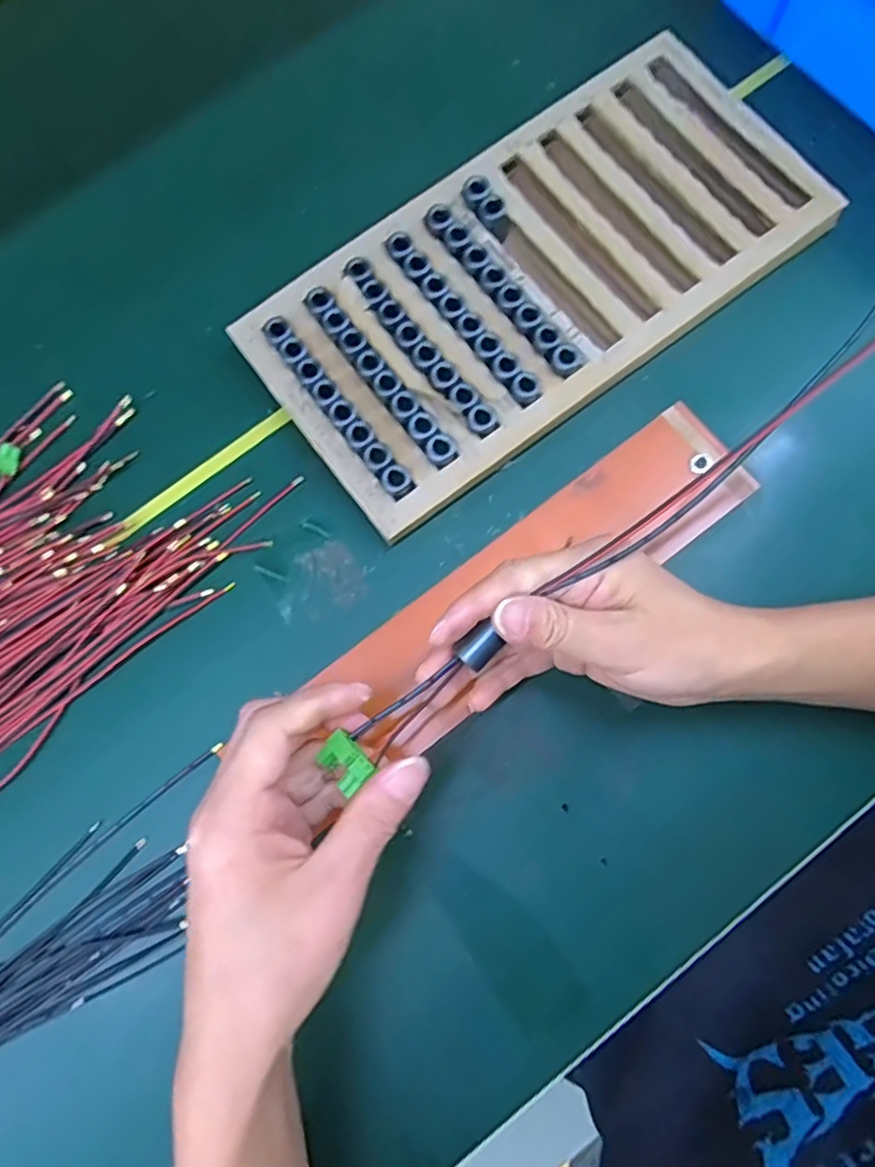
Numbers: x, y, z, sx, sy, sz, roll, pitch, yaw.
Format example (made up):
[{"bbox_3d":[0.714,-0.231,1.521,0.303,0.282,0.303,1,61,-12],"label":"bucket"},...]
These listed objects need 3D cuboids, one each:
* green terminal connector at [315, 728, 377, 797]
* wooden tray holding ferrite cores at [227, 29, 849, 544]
[{"bbox_3d":[-0.043,0.082,0.302,0.019,0.008,0.026,-44,81,-8],"label":"green terminal connector"},{"bbox_3d":[0.062,-0.195,0.422,0.349,0.035,0.170,-36,80,-6],"label":"wooden tray holding ferrite cores"}]

